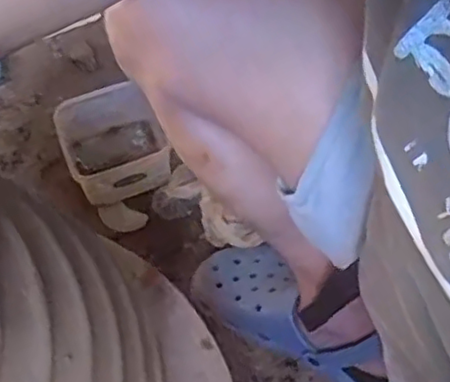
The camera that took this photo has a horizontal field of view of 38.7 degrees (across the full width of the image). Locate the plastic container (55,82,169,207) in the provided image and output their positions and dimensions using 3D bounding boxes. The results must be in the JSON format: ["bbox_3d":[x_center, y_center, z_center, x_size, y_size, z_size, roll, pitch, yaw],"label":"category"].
[{"bbox_3d":[-0.147,-0.056,0.882,0.134,0.107,0.132,-21,63,-13],"label":"plastic container"}]

